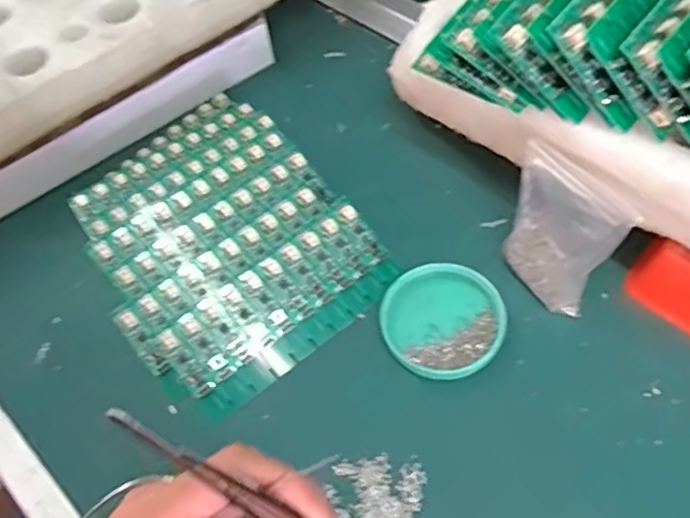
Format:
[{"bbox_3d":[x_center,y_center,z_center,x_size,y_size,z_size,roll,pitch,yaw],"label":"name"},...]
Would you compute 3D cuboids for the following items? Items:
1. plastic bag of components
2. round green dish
[{"bbox_3d":[0.114,-0.014,0.340,0.028,0.079,0.064,-33,61,-19],"label":"plastic bag of components"},{"bbox_3d":[0.055,0.033,0.353,0.067,0.011,0.065,-4,58,6],"label":"round green dish"}]

